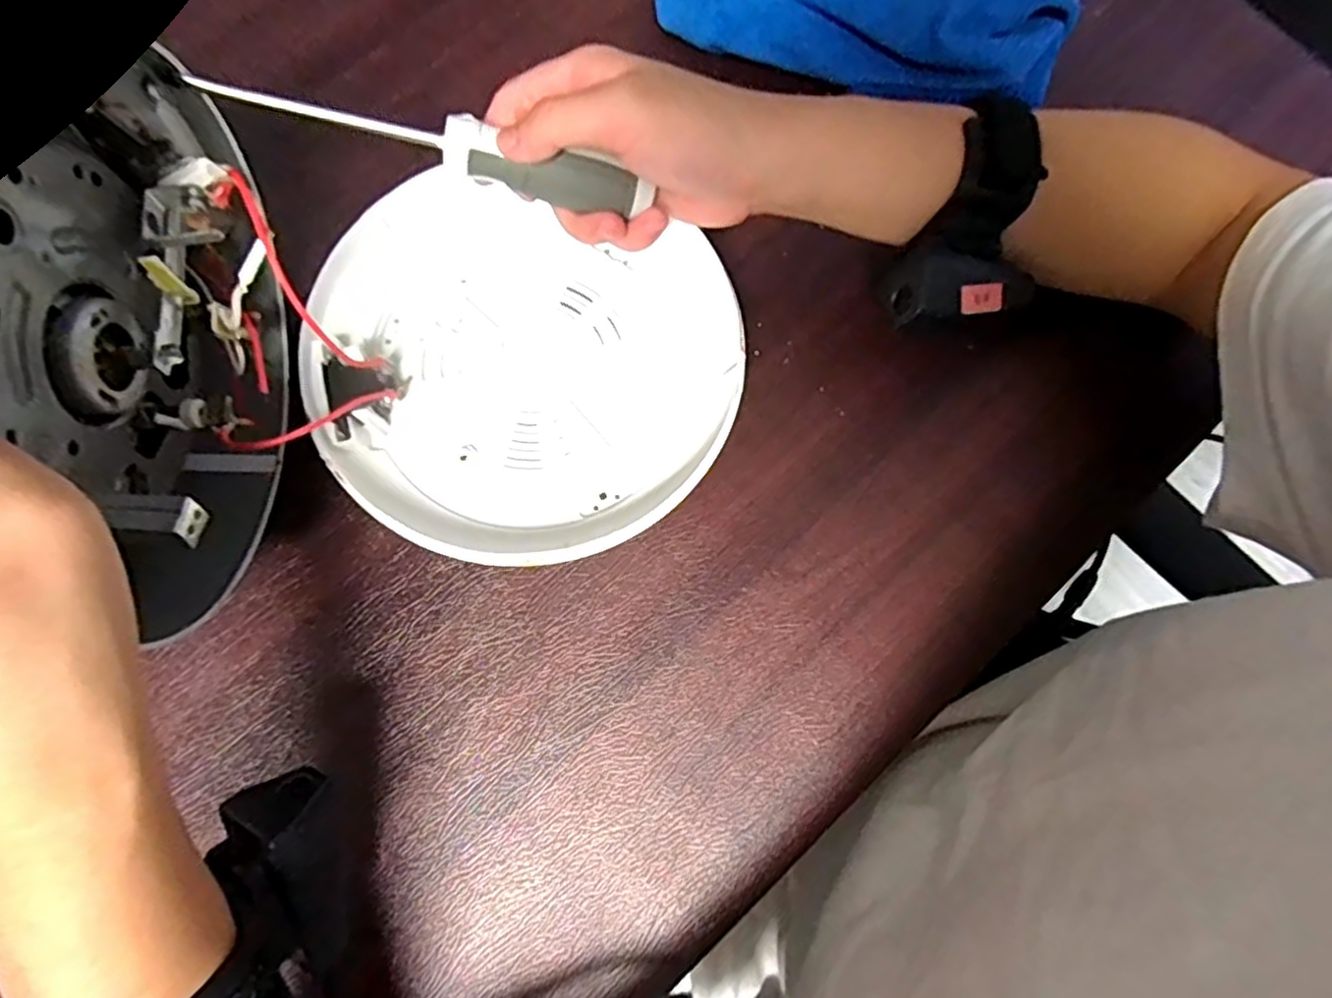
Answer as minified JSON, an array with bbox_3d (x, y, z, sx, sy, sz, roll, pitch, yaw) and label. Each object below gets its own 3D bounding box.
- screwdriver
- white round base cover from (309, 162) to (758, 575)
[{"bbox_3d":[-0.090,-0.144,0.278,0.169,0.020,0.017,10,77,-15],"label":"screwdriver"},{"bbox_3d":[-0.071,-0.060,0.339,0.199,0.034,0.175,20,78,4],"label":"white round base cover"}]

